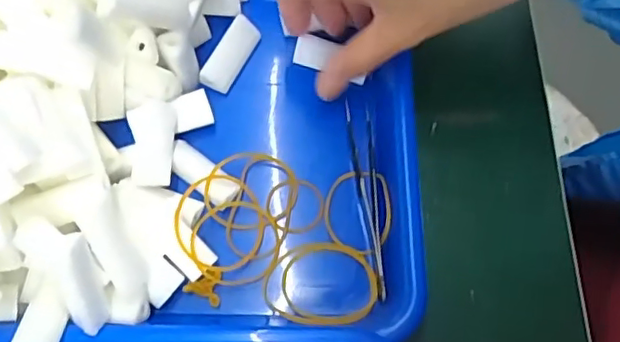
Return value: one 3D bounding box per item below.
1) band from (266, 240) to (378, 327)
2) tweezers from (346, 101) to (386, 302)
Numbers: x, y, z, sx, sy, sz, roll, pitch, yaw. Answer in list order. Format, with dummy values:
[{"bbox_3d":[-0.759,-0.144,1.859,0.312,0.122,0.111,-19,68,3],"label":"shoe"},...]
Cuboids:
[{"bbox_3d":[0.006,0.060,0.310,0.059,0.004,0.044,5,70,1],"label":"band"},{"bbox_3d":[0.031,0.014,0.323,0.013,0.009,0.111,-3,70,-2],"label":"tweezers"}]

